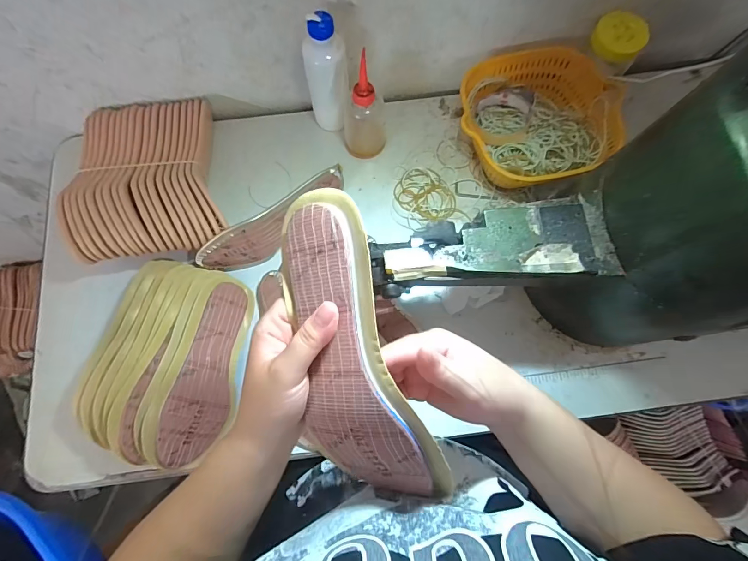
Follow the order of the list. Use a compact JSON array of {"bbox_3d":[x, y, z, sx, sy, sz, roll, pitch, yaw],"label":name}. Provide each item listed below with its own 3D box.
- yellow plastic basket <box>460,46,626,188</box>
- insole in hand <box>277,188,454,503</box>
[{"bbox_3d":[0.234,-0.228,0.546,0.212,0.088,0.197,0,75,0],"label":"yellow plastic basket"},{"bbox_3d":[-0.020,0.053,0.270,0.090,0.033,0.230,-19,86,27],"label":"insole in hand"}]

